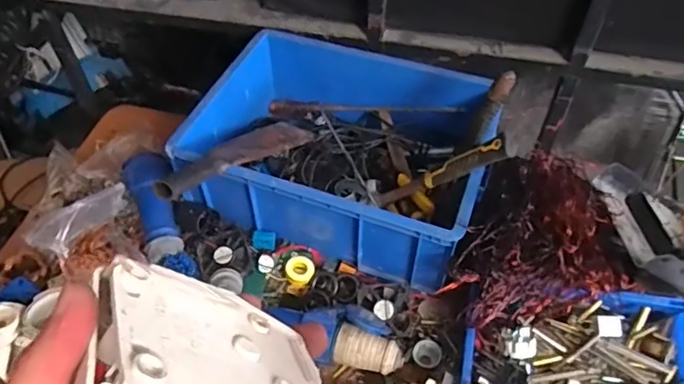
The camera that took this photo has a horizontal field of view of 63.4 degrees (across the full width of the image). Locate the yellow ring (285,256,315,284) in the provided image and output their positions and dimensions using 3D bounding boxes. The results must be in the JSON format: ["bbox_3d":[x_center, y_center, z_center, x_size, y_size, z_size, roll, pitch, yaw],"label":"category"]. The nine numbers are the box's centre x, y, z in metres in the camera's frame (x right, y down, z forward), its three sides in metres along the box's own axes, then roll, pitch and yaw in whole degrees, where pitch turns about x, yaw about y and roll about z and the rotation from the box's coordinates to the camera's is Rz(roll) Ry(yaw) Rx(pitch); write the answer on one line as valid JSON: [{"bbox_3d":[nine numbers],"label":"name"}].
[{"bbox_3d":[-0.070,0.130,0.918,0.047,0.008,0.046,19,71,12],"label":"yellow ring"}]

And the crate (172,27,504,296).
[{"bbox_3d":[0.004,-0.077,0.959,0.475,0.191,0.344,16,52,13],"label":"crate"}]

